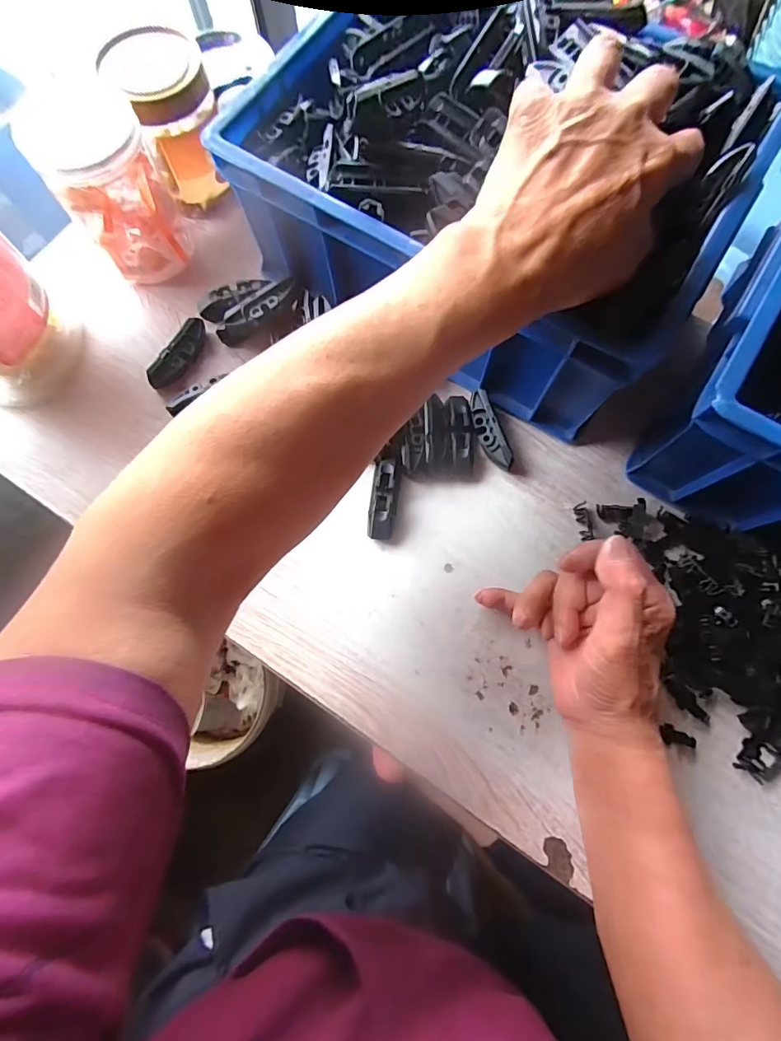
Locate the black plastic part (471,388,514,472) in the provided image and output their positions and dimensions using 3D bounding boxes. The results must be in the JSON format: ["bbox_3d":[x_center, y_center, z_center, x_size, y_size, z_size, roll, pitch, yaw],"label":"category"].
[{"bbox_3d":[0.080,-0.074,0.378,0.019,0.022,0.069,-17,76,-4],"label":"black plastic part"}]

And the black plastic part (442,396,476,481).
[{"bbox_3d":[0.056,-0.071,0.381,0.026,0.020,0.072,0,75,1],"label":"black plastic part"}]

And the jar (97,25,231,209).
[{"bbox_3d":[-0.181,-0.337,0.397,0.071,0.098,0.077,0,75,1],"label":"jar"}]

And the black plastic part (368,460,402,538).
[{"bbox_3d":[-0.005,-0.017,0.368,0.021,0.020,0.062,7,76,3],"label":"black plastic part"}]

